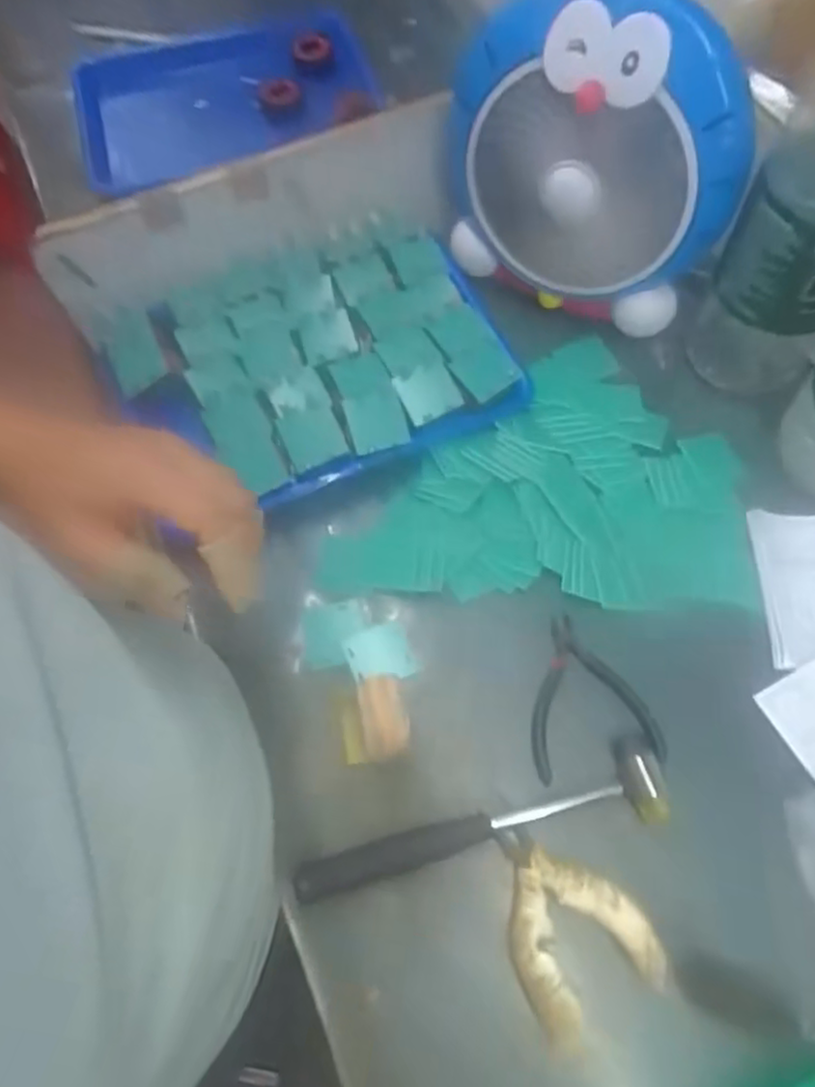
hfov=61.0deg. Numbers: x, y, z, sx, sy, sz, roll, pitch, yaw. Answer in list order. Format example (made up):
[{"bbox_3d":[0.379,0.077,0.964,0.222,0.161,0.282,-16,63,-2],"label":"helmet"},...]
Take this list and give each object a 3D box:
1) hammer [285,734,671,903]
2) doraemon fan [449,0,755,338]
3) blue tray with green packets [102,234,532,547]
[{"bbox_3d":[0.050,0.187,0.451,0.243,0.025,0.048,-15,64,-5],"label":"hammer"},{"bbox_3d":[0.154,-0.311,0.567,0.223,0.254,0.098,26,68,15],"label":"doraemon fan"},{"bbox_3d":[-0.087,-0.154,0.604,0.318,0.052,0.239,-23,65,-8],"label":"blue tray with green packets"}]

